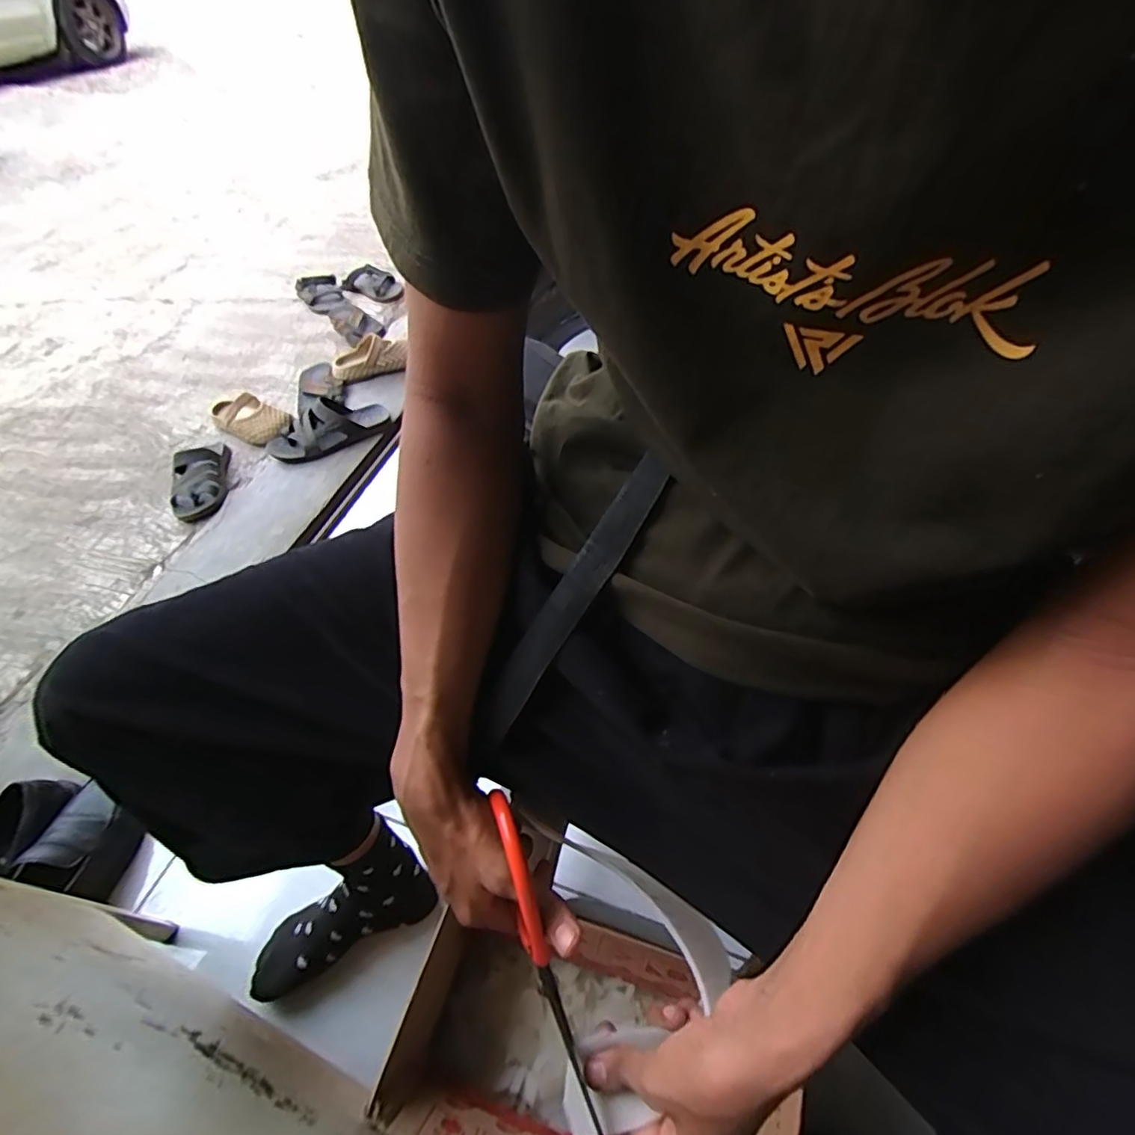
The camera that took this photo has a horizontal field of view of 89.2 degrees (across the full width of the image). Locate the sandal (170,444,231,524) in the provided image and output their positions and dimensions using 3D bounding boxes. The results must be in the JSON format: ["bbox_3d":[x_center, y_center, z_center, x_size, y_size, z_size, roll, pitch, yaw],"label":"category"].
[{"bbox_3d":[-0.806,-0.196,1.256,0.114,0.063,0.248,-16,53,-11],"label":"sandal"}]

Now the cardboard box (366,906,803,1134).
[{"bbox_3d":[0.017,0.423,0.502,0.299,0.126,0.179,11,53,10],"label":"cardboard box"}]

